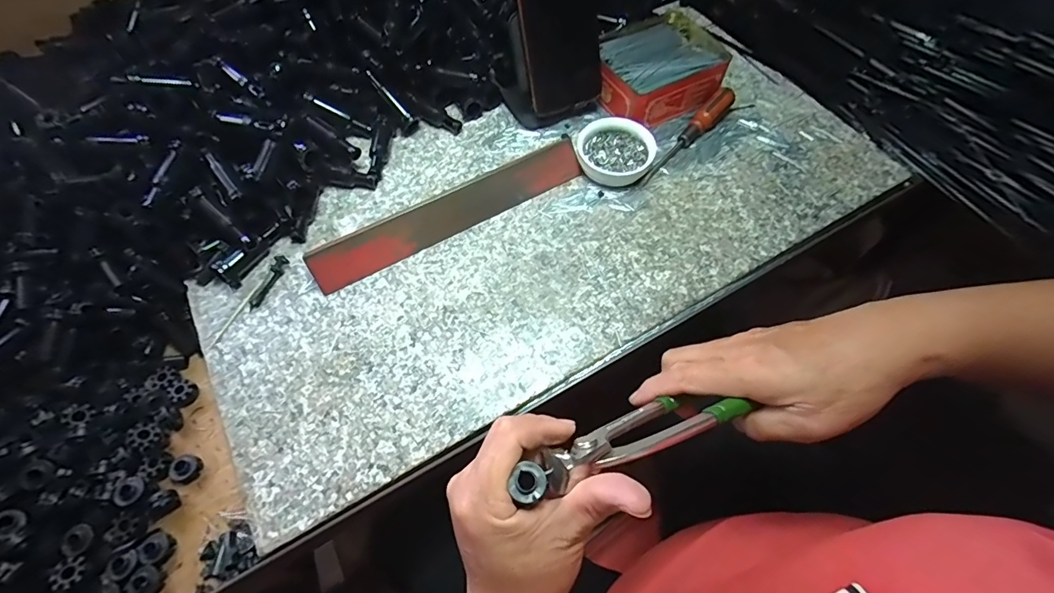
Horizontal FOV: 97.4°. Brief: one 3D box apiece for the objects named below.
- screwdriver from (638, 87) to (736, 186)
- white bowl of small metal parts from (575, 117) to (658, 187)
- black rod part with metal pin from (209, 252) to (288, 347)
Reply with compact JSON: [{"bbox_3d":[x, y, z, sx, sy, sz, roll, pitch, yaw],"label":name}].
[{"bbox_3d":[0.159,-0.160,0.456,0.019,0.025,0.144,39,69,19],"label":"screwdriver"},{"bbox_3d":[0.084,-0.139,0.444,0.072,0.027,0.058,10,62,6],"label":"white bowl of small metal parts"},{"bbox_3d":[-0.228,0.001,0.379,0.014,0.010,0.087,23,64,12],"label":"black rod part with metal pin"}]

